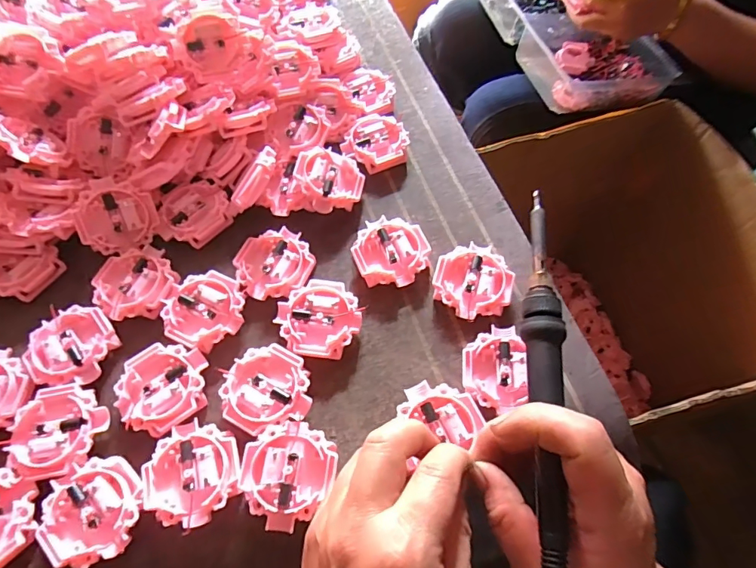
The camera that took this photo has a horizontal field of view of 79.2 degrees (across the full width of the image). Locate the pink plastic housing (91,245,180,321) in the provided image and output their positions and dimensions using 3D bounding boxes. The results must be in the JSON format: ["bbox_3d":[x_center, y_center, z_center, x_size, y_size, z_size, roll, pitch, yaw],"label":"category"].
[{"bbox_3d":[-0.169,-0.001,0.317,0.056,0.009,0.052,-1,62,1],"label":"pink plastic housing"}]

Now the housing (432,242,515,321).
[{"bbox_3d":[0.065,-0.001,0.316,0.051,0.015,0.054,-1,62,1],"label":"housing"}]

